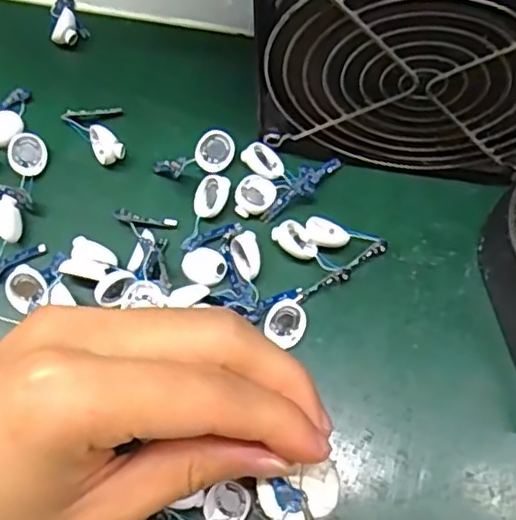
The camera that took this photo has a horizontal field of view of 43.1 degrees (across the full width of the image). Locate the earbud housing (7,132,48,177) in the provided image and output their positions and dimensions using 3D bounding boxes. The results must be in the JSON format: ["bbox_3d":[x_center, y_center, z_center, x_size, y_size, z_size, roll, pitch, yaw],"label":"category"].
[{"bbox_3d":[-0.099,-0.045,0.282,0.016,0.008,0.017,0,69,0],"label":"earbud housing"}]

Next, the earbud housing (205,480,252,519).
[{"bbox_3d":[-0.011,0.087,0.231,0.015,0.005,0.016,31,72,10],"label":"earbud housing"}]

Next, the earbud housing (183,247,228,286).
[{"bbox_3d":[-0.022,0.002,0.264,0.017,0.005,0.015,26,71,9],"label":"earbud housing"}]

